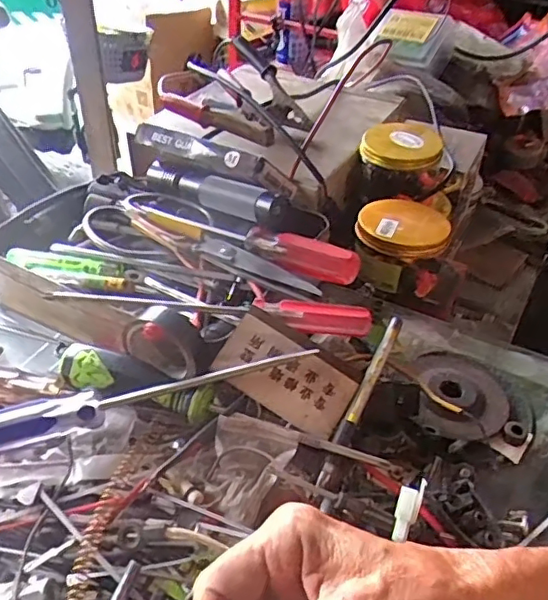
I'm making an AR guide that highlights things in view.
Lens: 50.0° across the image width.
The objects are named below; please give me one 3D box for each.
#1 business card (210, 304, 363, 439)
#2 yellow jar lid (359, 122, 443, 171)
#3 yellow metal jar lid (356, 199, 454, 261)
[{"bbox_3d":[0.009,0.047,0.387,0.088,0.007,0.054,33,75,5],"label":"business card"},{"bbox_3d":[0.132,-0.162,0.606,0.078,0.018,0.089,14,41,11],"label":"yellow jar lid"},{"bbox_3d":[0.117,-0.067,0.529,0.082,0.021,0.068,7,40,3],"label":"yellow metal jar lid"}]

